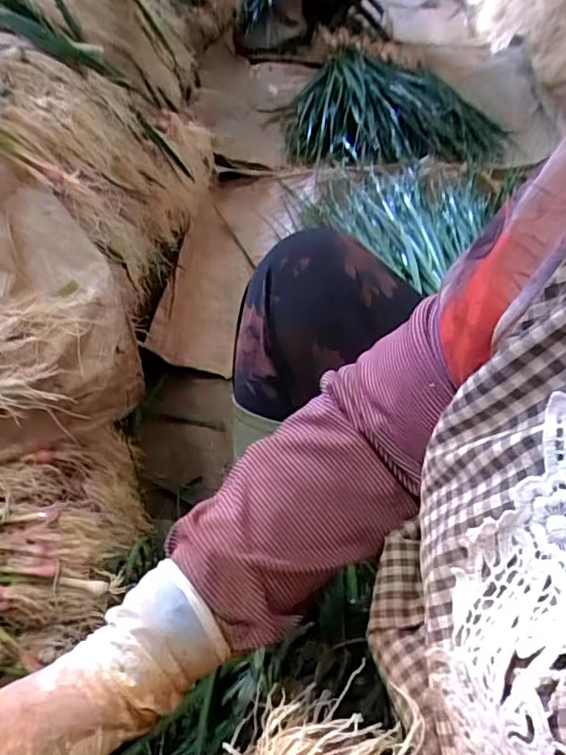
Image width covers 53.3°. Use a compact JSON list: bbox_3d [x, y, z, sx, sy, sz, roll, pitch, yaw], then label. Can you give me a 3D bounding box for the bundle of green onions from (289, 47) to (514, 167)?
[{"bbox_3d":[0.243,-0.584,1.222,0.478,0.134,0.306,-5,50,-10],"label":"bundle of green onions"}]

